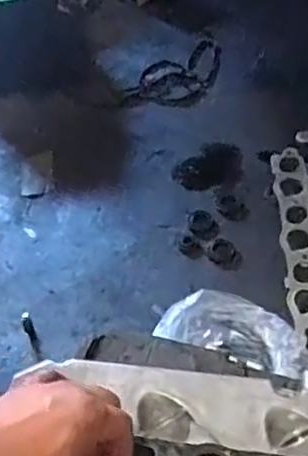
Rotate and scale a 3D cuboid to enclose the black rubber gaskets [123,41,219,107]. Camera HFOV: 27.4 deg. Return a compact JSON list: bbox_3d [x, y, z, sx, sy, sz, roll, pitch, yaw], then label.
[{"bbox_3d":[0.053,-0.312,1.277,0.149,0.013,0.239,16,50,21],"label":"black rubber gaskets"}]

